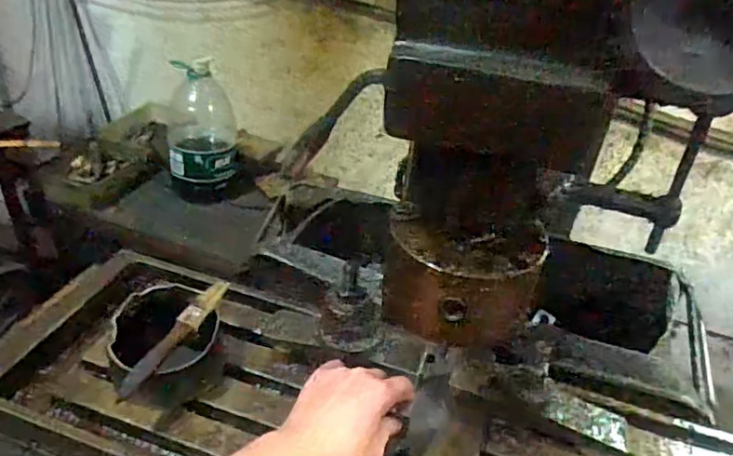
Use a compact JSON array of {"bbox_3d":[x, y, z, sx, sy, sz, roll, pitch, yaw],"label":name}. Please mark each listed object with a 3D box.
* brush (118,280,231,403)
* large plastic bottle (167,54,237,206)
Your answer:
[{"bbox_3d":[-0.176,0.099,0.535,0.017,0.022,0.150,19,37,17],"label":"brush"},{"bbox_3d":[-0.443,-0.254,1.566,0.176,0.356,0.144,-4,37,-14],"label":"large plastic bottle"}]

